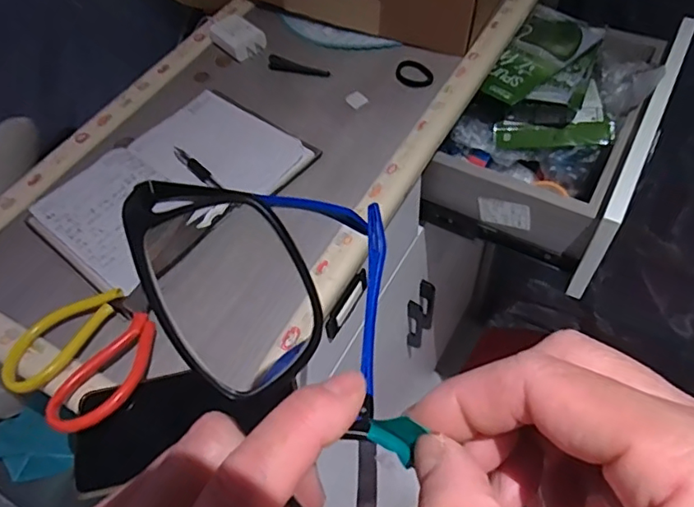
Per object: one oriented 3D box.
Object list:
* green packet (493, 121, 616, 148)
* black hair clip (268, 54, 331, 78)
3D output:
[{"bbox_3d":[0.260,-0.151,0.691,0.141,0.009,0.030,1,91,15],"label":"green packet"},{"bbox_3d":[-0.059,-0.230,0.674,0.081,0.007,0.018,17,58,16],"label":"black hair clip"}]

